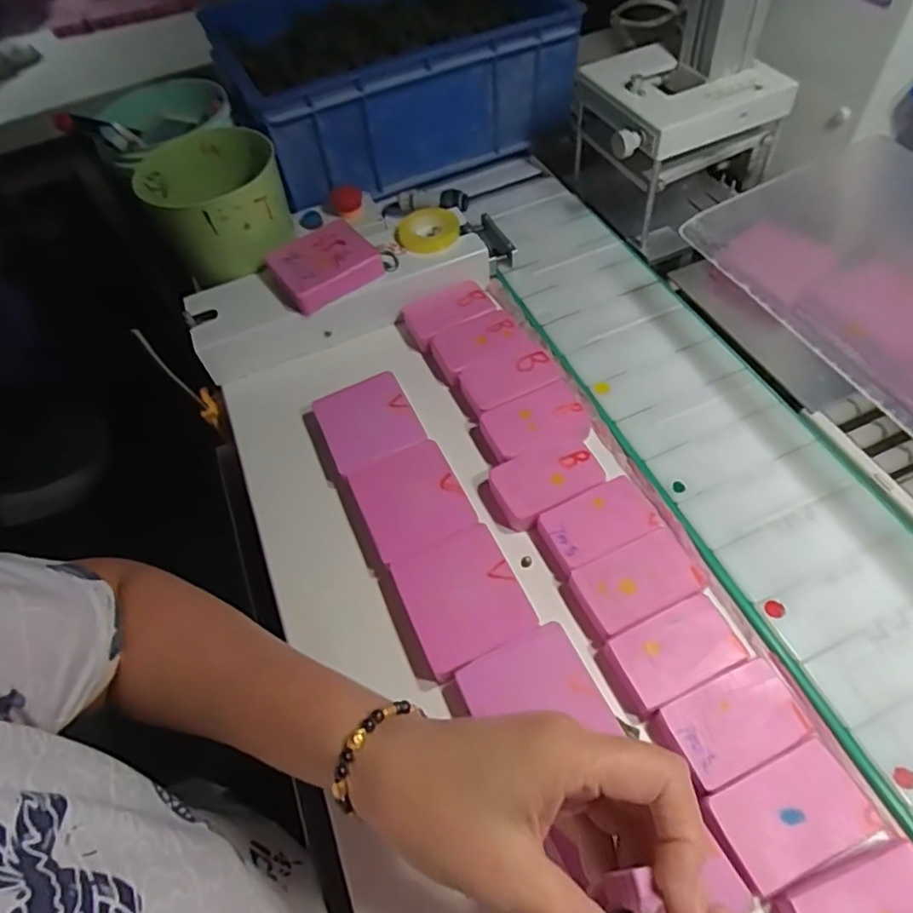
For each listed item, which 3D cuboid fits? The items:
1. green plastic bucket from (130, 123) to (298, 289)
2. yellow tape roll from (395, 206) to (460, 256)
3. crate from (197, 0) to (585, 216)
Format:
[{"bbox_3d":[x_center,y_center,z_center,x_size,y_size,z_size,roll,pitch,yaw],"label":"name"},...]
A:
[{"bbox_3d":[-0.199,-0.215,0.514,0.107,0.080,0.122,-24,56,-9],"label":"green plastic bucket"},{"bbox_3d":[-0.025,-0.195,0.526,0.054,0.013,0.054,-3,55,5],"label":"yellow tape roll"},{"bbox_3d":[-0.069,-0.394,0.637,0.323,0.126,0.222,-28,57,-12],"label":"crate"}]

